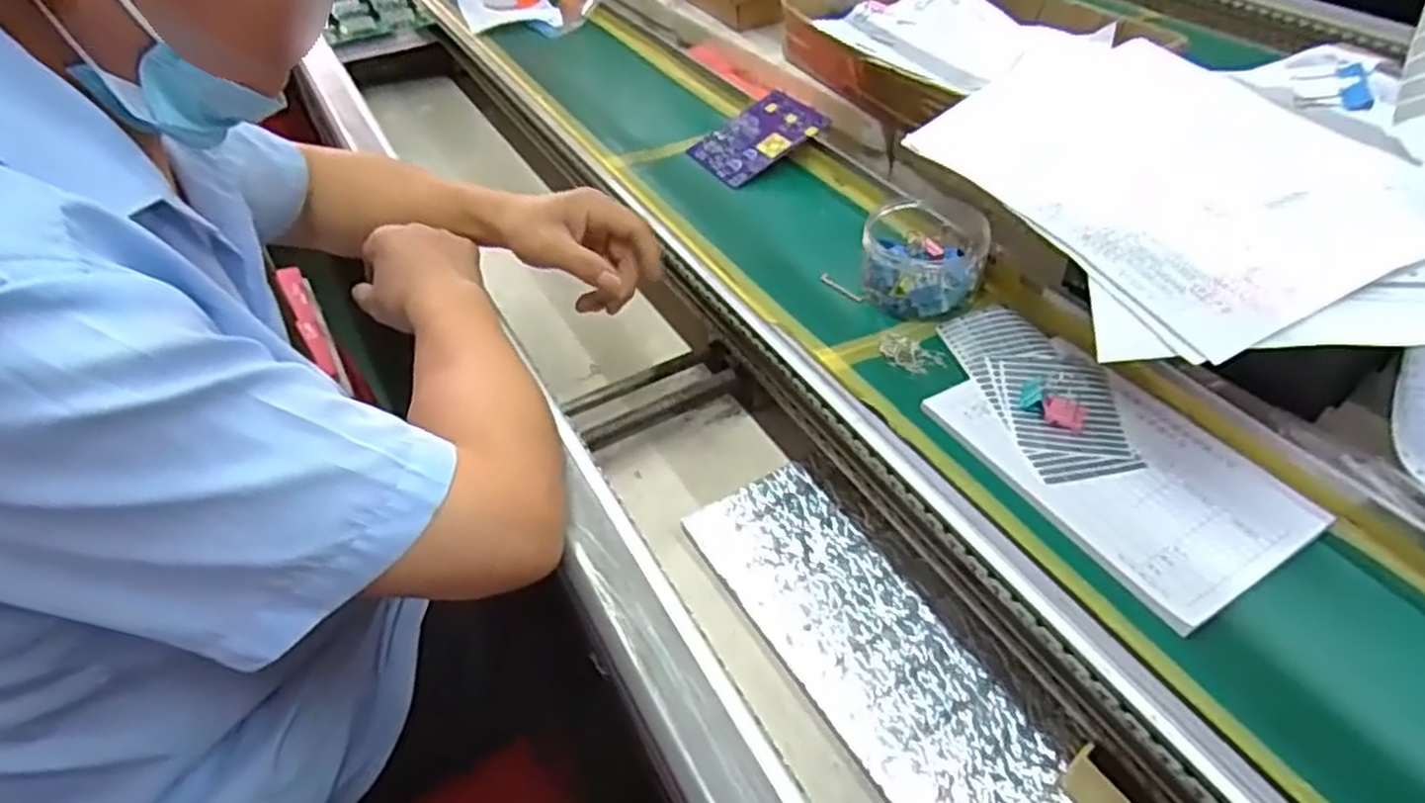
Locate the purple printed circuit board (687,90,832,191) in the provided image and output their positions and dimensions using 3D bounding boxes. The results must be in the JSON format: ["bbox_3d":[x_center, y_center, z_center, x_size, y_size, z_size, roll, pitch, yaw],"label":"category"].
[{"bbox_3d":[0.047,-0.278,0.815,0.129,0.006,0.094,-35,55,-9],"label":"purple printed circuit board"}]

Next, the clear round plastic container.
[{"bbox_3d":[0.176,-0.128,0.639,0.093,0.055,0.114,11,47,13],"label":"clear round plastic container"}]

